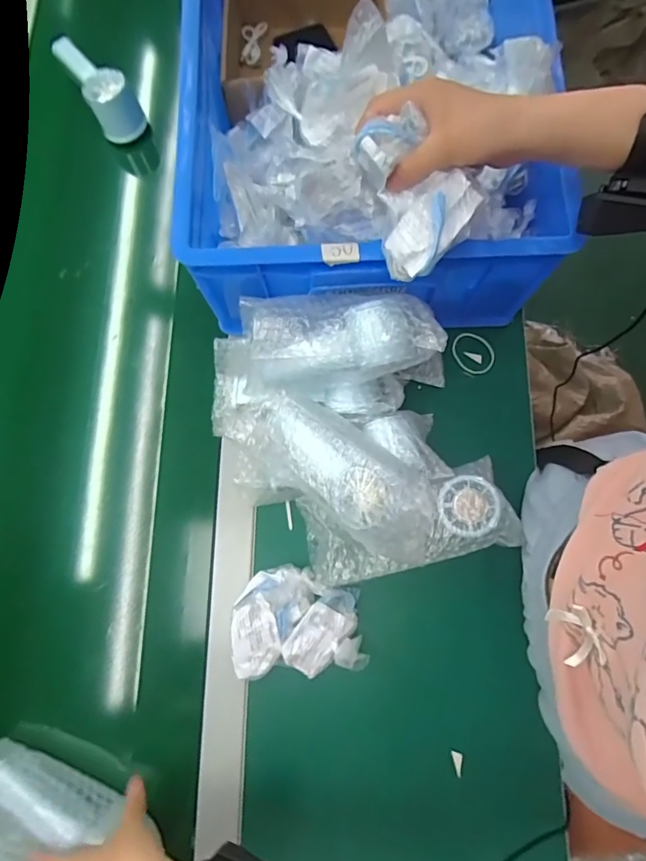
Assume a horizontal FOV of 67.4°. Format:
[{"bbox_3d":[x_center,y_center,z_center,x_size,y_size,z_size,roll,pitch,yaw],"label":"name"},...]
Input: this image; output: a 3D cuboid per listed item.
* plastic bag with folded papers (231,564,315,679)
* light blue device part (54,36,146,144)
[{"bbox_3d":[-0.056,0.185,0.479,0.063,0.040,0.113,32,81,8],"label":"plastic bag with folded papers"},{"bbox_3d":[-0.276,-0.428,0.606,0.053,0.058,0.131,-32,79,-5],"label":"light blue device part"}]

